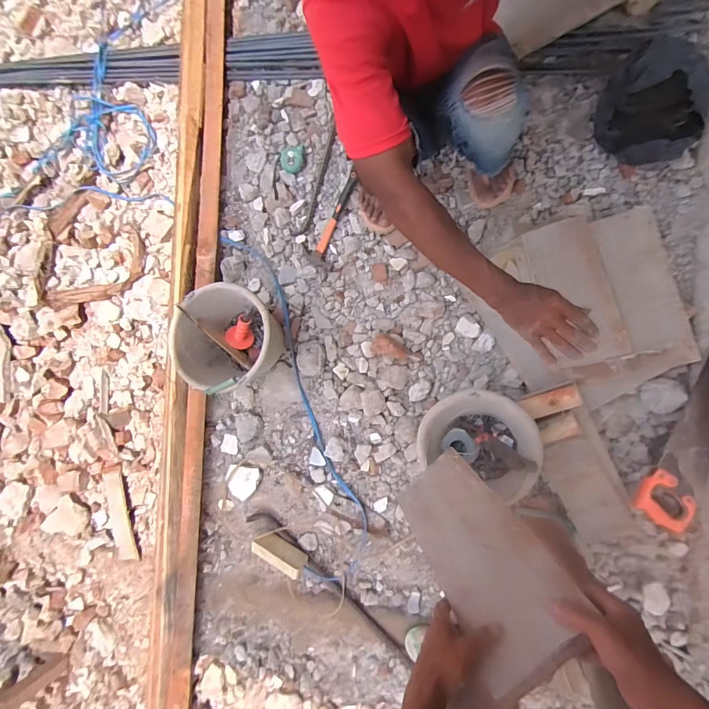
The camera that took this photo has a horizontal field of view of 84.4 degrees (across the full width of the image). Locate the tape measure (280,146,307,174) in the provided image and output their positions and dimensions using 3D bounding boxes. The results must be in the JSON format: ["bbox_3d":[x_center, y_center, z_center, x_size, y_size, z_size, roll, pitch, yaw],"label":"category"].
[{"bbox_3d":[-0.178,-0.564,1.125,0.074,0.036,0.079,-1,87,16],"label":"tape measure"}]

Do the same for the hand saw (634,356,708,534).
[{"bbox_3d":[0.791,0.155,0.876,0.123,0.032,0.492,25,94,15],"label":"hand saw"}]

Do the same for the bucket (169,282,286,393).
[{"bbox_3d":[-0.329,-0.041,1.070,0.264,0.217,0.262,-1,87,16],"label":"bucket"}]

